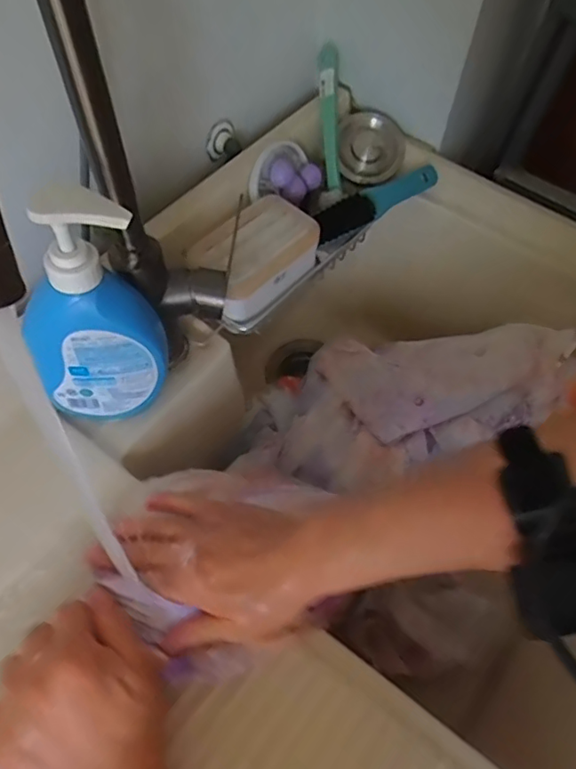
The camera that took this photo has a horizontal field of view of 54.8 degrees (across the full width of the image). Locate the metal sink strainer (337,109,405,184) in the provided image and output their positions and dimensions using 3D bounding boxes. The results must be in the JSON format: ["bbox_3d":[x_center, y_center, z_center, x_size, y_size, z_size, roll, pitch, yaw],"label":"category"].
[{"bbox_3d":[0.096,-0.275,0.648,0.079,0.021,0.079,0,92,-5],"label":"metal sink strainer"}]

